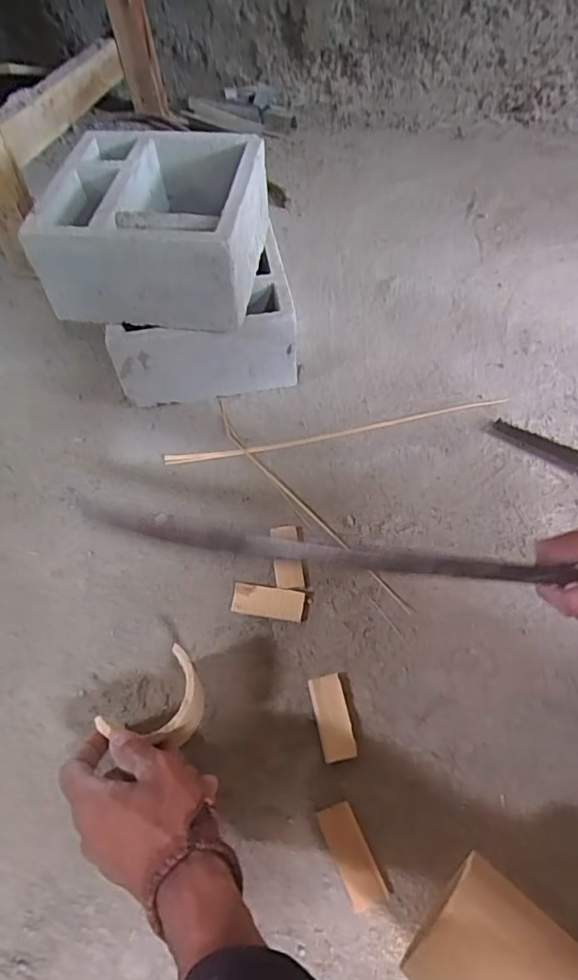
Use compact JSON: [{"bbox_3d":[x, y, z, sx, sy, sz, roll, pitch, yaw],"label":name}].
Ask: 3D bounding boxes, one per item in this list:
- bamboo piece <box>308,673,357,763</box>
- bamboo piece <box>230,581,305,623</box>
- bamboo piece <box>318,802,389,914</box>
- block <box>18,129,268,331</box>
[{"bbox_3d":[0.035,0.184,0.438,0.027,0.005,0.063,-11,57,-5],"label":"bamboo piece"},{"bbox_3d":[-0.019,0.102,0.495,0.065,0.005,0.028,7,57,7],"label":"bamboo piece"},{"bbox_3d":[0.045,0.261,0.388,0.025,0.005,0.064,-21,59,-11],"label":"bamboo piece"},{"bbox_3d":[-0.134,-0.278,0.563,0.201,0.095,0.199,6,56,7],"label":"block"}]

